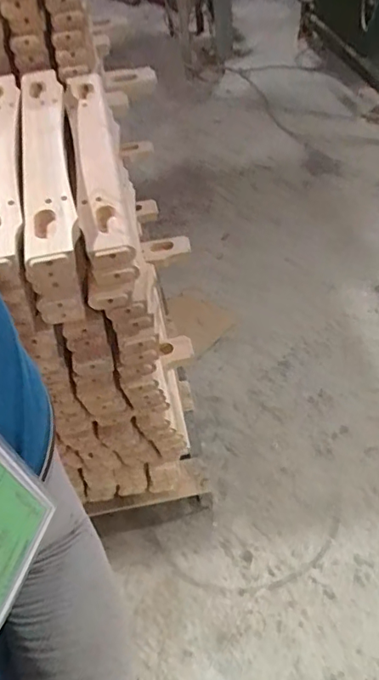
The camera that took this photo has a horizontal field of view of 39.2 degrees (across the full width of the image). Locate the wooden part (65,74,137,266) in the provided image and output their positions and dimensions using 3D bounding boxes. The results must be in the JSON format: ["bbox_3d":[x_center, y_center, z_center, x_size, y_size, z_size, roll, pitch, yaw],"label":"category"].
[{"bbox_3d":[-0.162,-0.325,0.906,0.070,0.048,0.562,-12,50,-3],"label":"wooden part"}]

